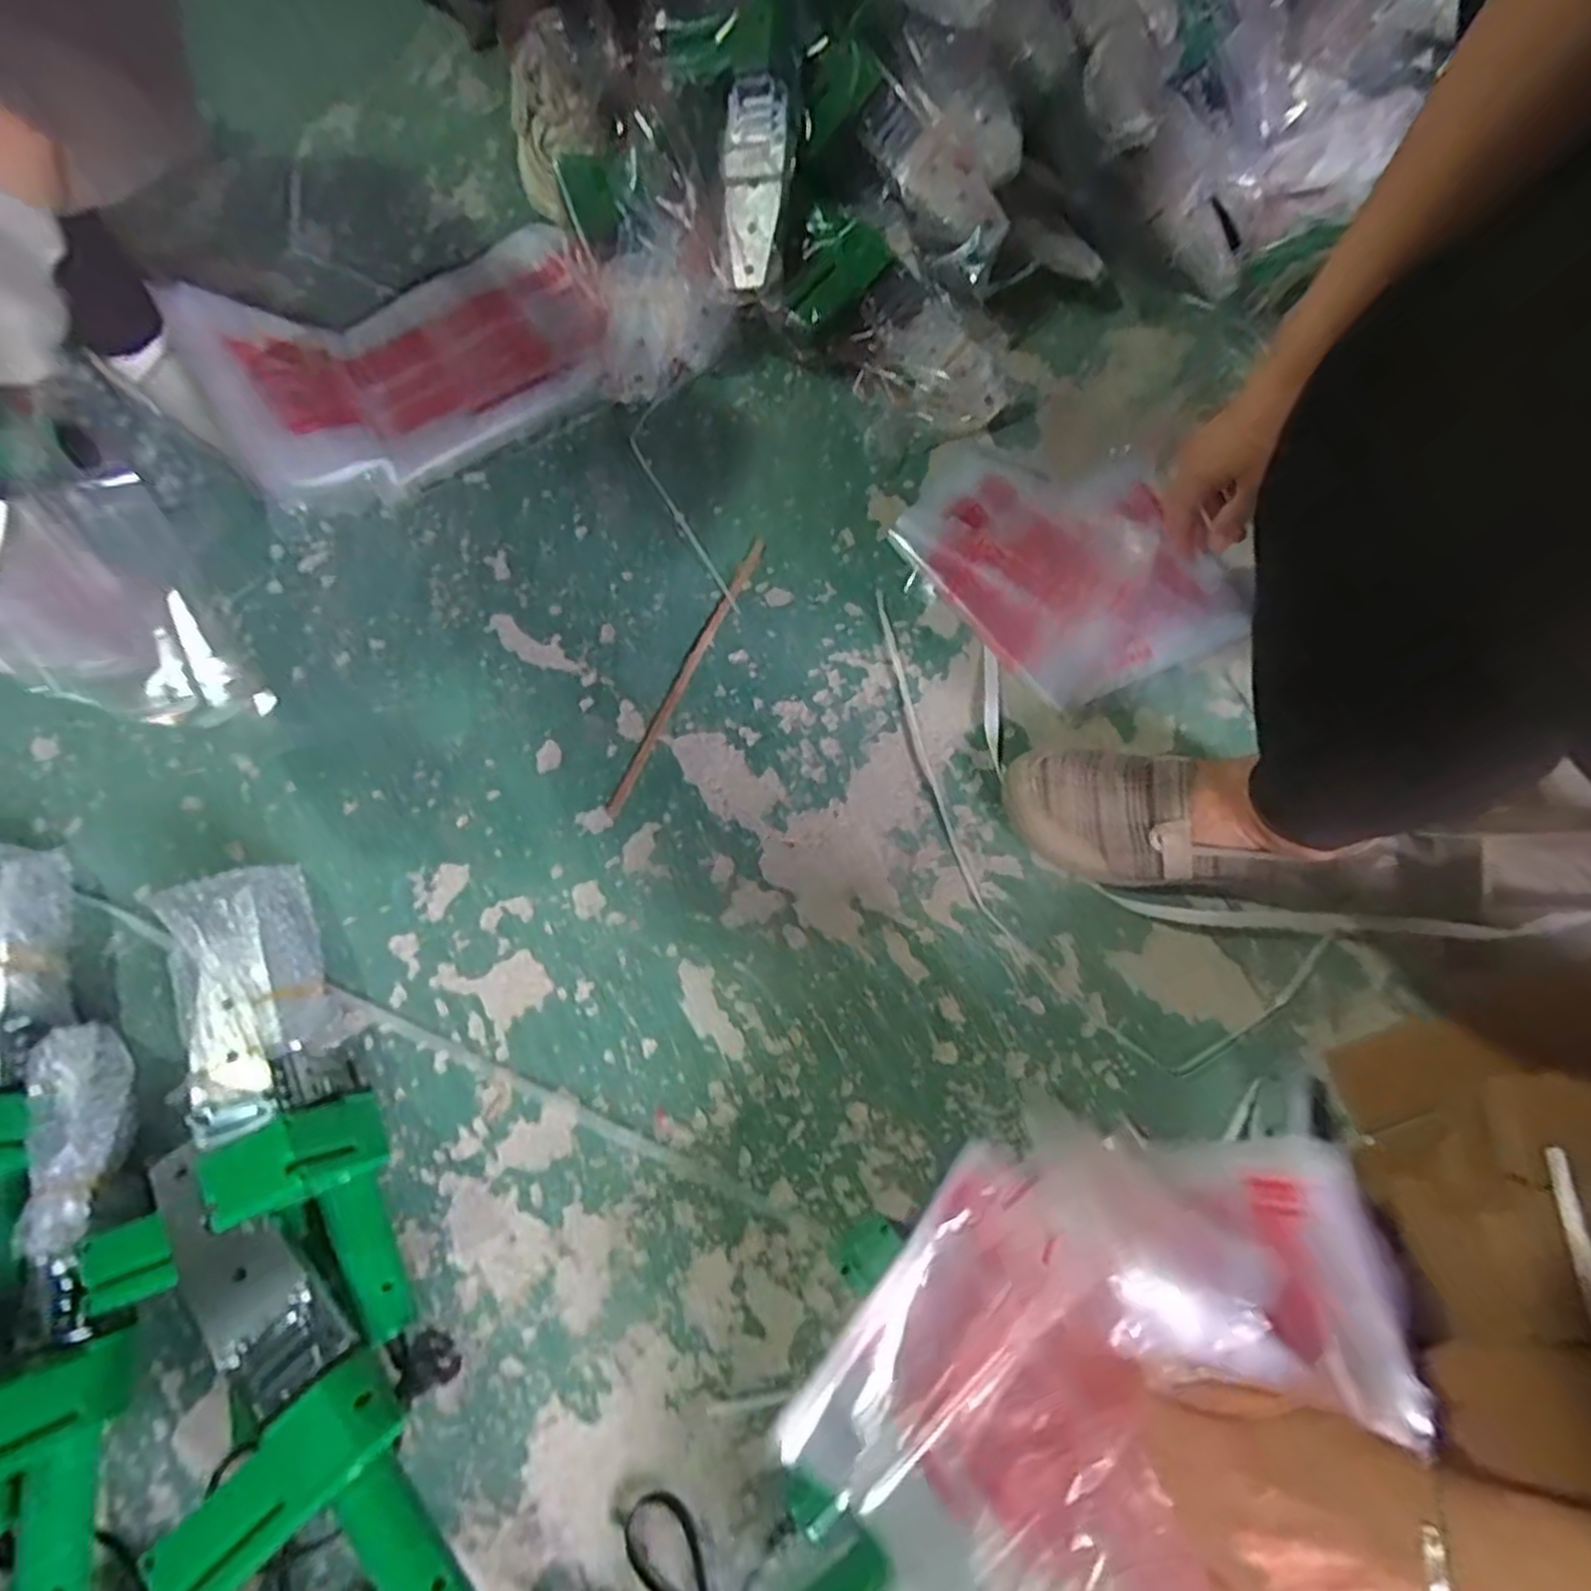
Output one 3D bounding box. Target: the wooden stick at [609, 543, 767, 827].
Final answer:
[{"bbox_3d":[-0.089,-0.107,0.640,0.012,0.004,0.276,24,74,7],"label":"wooden stick"}]

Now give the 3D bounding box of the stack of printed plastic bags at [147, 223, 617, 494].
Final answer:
[{"bbox_3d":[-0.341,-0.421,0.694,0.358,0.093,0.218,-32,75,-10],"label":"stack of printed plastic bags"}]

